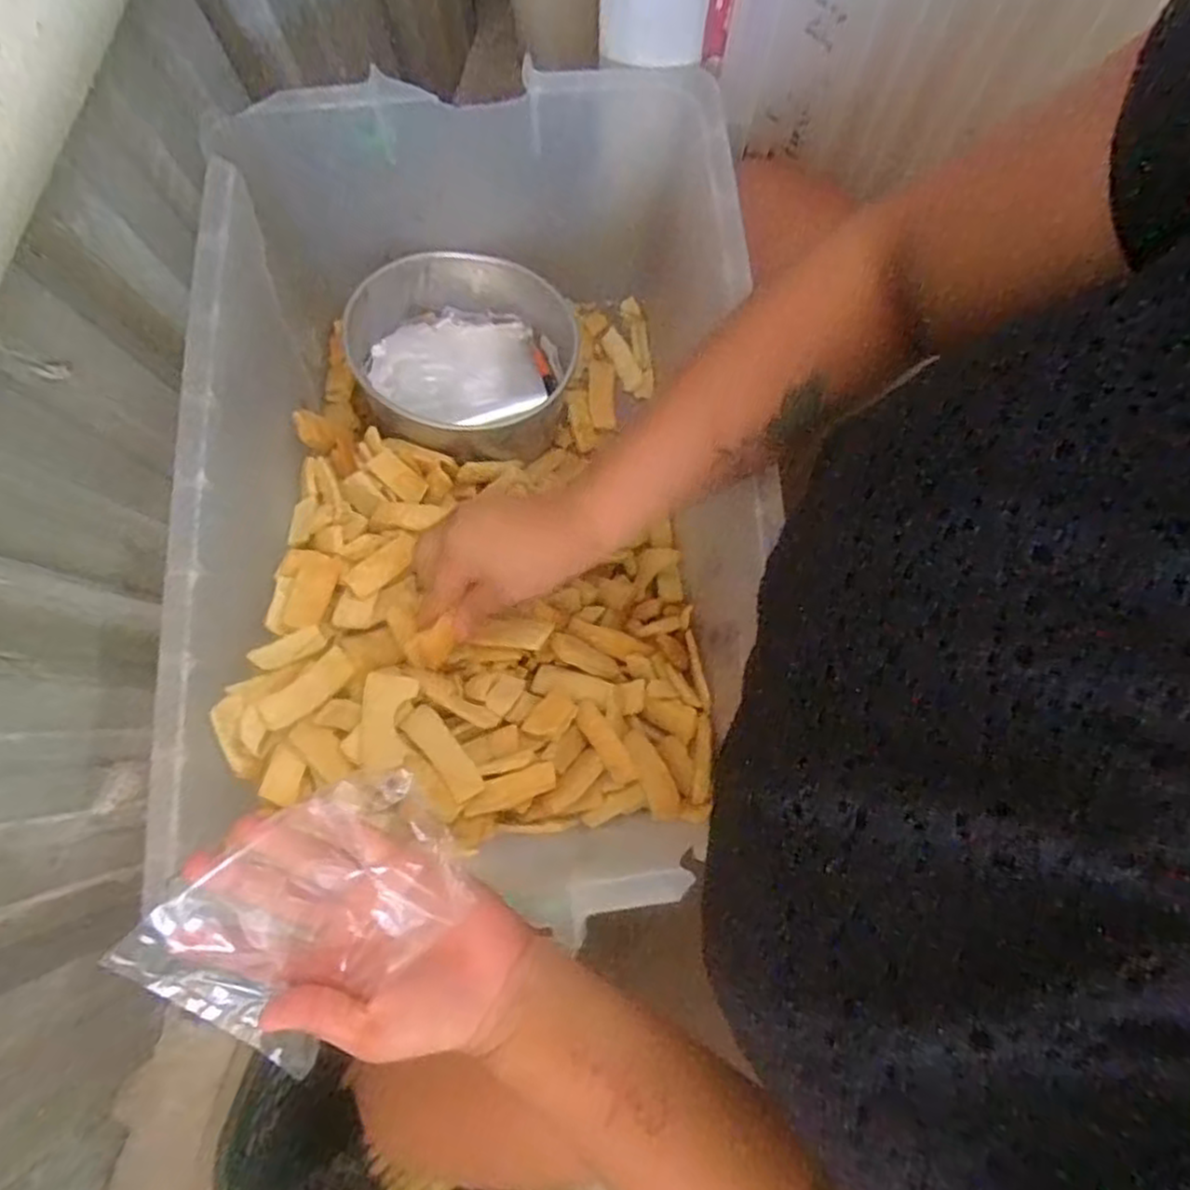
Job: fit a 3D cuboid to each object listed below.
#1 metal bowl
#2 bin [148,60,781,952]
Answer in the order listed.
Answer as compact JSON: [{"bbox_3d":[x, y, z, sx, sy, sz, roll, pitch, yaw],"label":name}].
[{"bbox_3d":[-0.105,-0.179,0.567,0.156,0.087,0.156,0,80,0],"label":"metal bowl"},{"bbox_3d":[-0.071,-0.072,0.486,0.300,0.193,0.448,0,80,0],"label":"bin"}]

